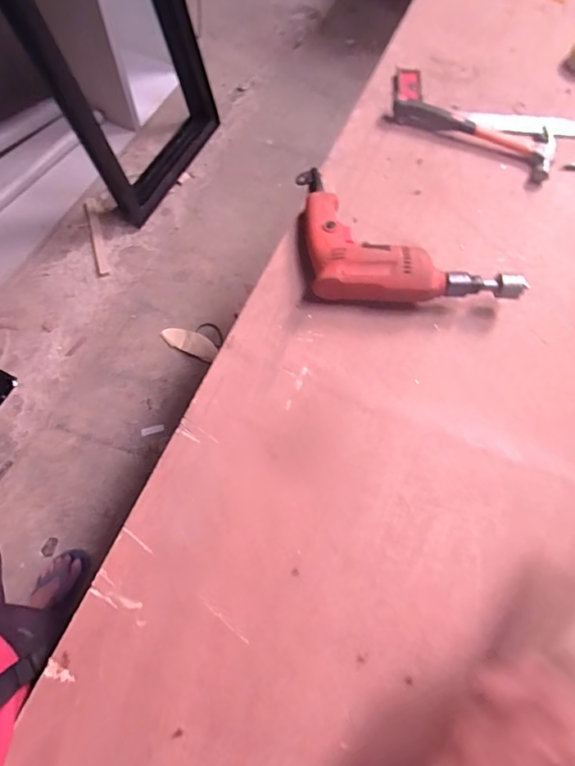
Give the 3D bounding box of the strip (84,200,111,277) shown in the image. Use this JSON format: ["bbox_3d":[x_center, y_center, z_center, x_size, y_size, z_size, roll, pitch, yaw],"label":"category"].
[{"bbox_3d":[-0.711,-0.541,1.709,0.043,0.012,0.344,-16,76,-8],"label":"strip"}]

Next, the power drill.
[{"bbox_3d":[0.159,-0.221,0.640,0.271,0.062,0.254,-4,68,-1],"label":"power drill"}]

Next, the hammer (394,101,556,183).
[{"bbox_3d":[0.308,-0.414,0.739,0.260,0.029,0.101,30,71,12],"label":"hammer"}]

